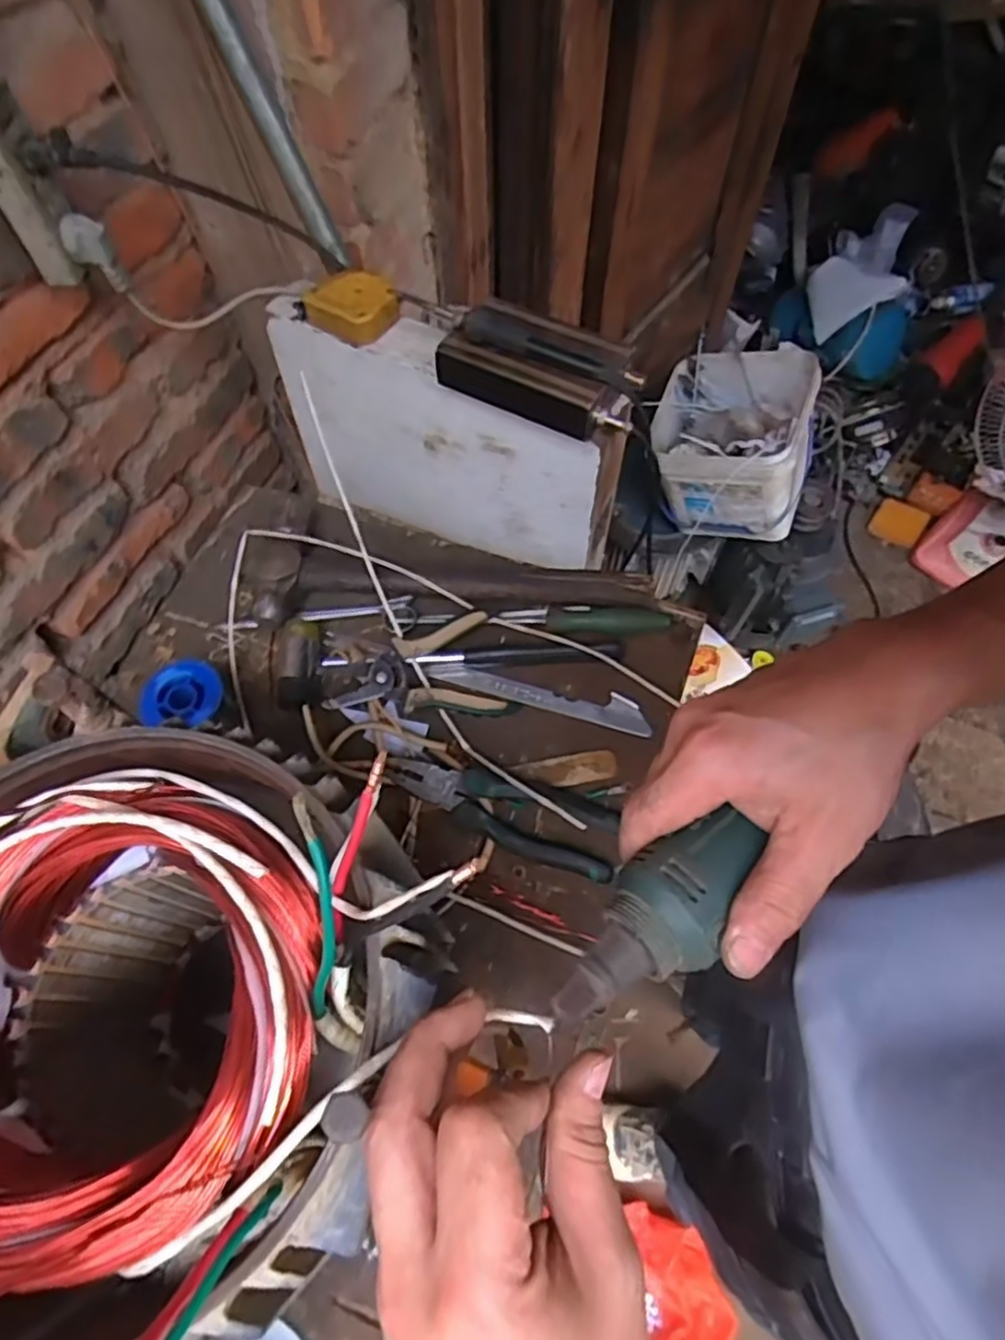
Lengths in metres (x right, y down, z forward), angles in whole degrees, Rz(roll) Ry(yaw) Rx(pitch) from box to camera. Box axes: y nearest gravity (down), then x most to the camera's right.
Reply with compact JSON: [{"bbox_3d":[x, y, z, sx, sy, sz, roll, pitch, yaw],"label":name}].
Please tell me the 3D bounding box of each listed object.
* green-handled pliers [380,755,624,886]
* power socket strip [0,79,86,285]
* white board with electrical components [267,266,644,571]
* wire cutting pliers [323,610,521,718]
[{"bbox_3d":[-0.002,0.104,0.553,0.186,0.028,0.060,18,65,10],"label":"green-handled pliers"},{"bbox_3d":[-0.365,-0.369,0.539,0.040,0.125,0.047,-15,64,-6],"label":"power socket strip"},{"bbox_3d":[-0.050,-0.244,0.709,0.350,0.274,0.071,27,67,14],"label":"white board with electrical components"},{"bbox_3d":[-0.065,-0.008,0.596,0.147,0.023,0.088,-1,63,1],"label":"wire cutting pliers"}]

